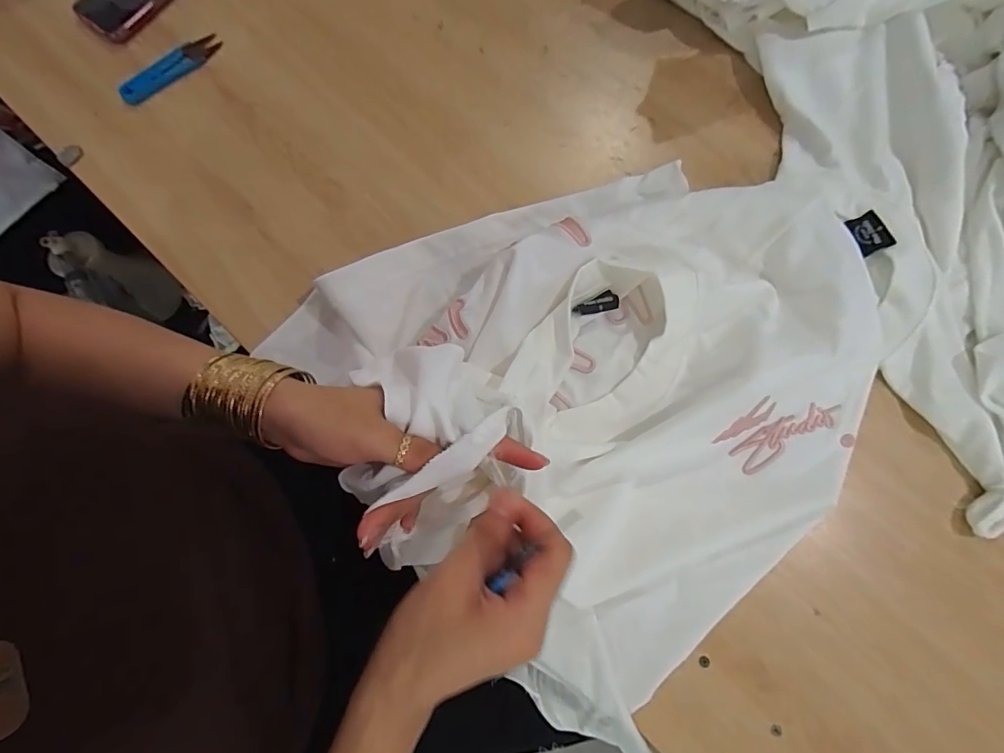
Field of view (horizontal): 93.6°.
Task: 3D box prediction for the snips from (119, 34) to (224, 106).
[{"bbox_3d":[-0.363,-0.338,0.516,0.119,0.015,0.024,-43,78,-8],"label":"snips"}]

